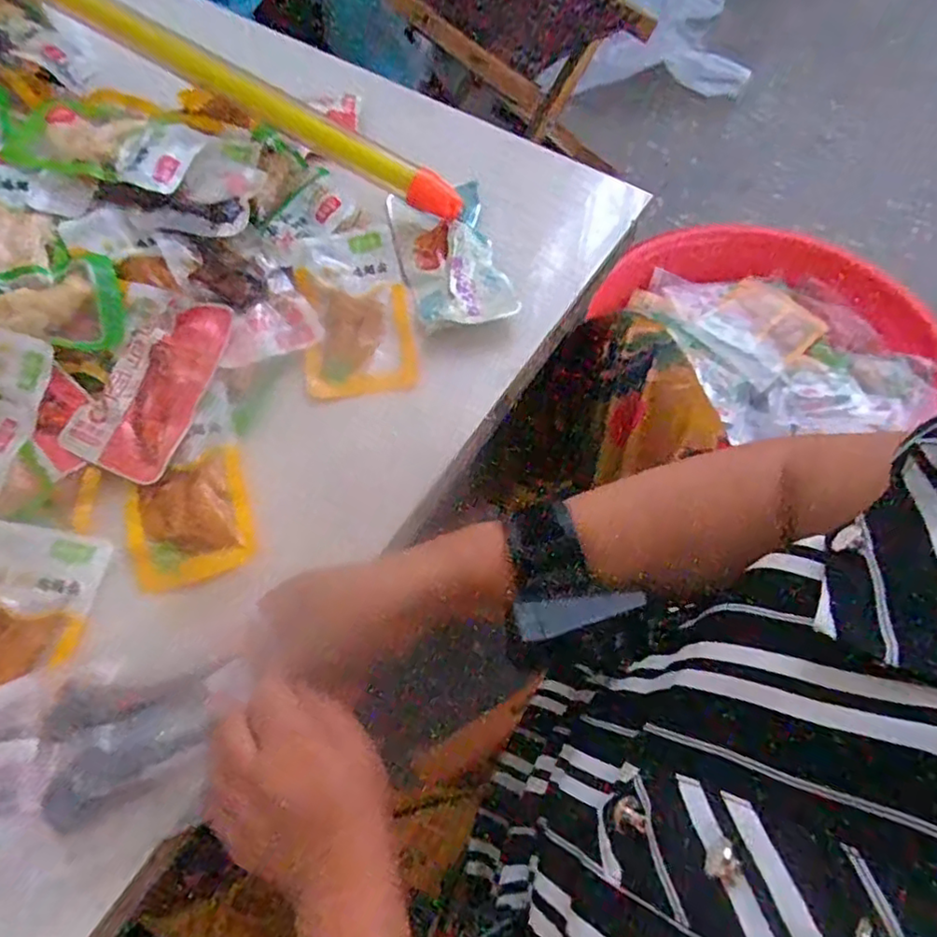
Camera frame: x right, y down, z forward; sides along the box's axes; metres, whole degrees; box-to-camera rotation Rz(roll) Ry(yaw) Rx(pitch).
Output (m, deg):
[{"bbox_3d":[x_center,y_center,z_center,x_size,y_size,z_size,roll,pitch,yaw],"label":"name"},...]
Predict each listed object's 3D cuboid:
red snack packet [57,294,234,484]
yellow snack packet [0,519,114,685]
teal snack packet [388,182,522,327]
[{"bbox_3d":[-0.222,-0.063,0.438,0.072,0.024,0.134,20,67,9],"label":"red snack packet"},{"bbox_3d":[-0.282,0.101,0.373,0.086,0.012,0.137,10,66,4],"label":"yellow snack packet"},{"bbox_3d":[-0.014,-0.171,0.500,0.075,0.015,0.144,-13,66,-6],"label":"teal snack packet"}]

